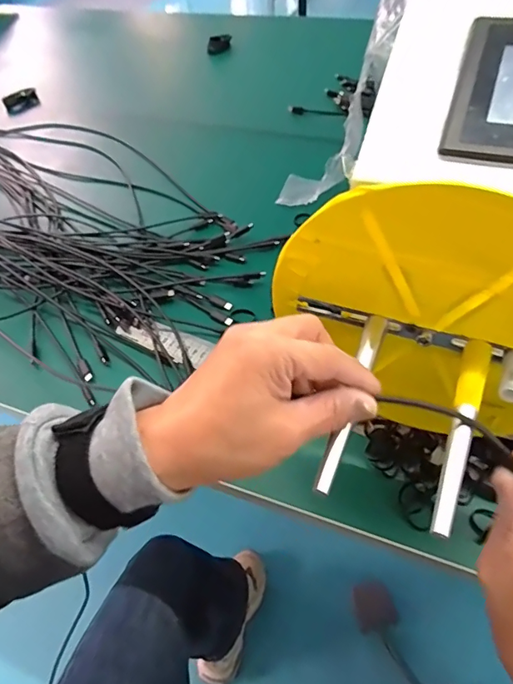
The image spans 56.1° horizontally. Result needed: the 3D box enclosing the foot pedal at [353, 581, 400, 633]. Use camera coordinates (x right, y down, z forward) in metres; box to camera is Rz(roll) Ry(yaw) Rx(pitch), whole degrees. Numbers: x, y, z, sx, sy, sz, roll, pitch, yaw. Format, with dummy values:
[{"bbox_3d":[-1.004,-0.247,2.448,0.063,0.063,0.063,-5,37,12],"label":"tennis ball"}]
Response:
[{"bbox_3d":[0.233,0.526,0.956,0.074,0.035,0.089,-10,49,-3],"label":"foot pedal"}]

